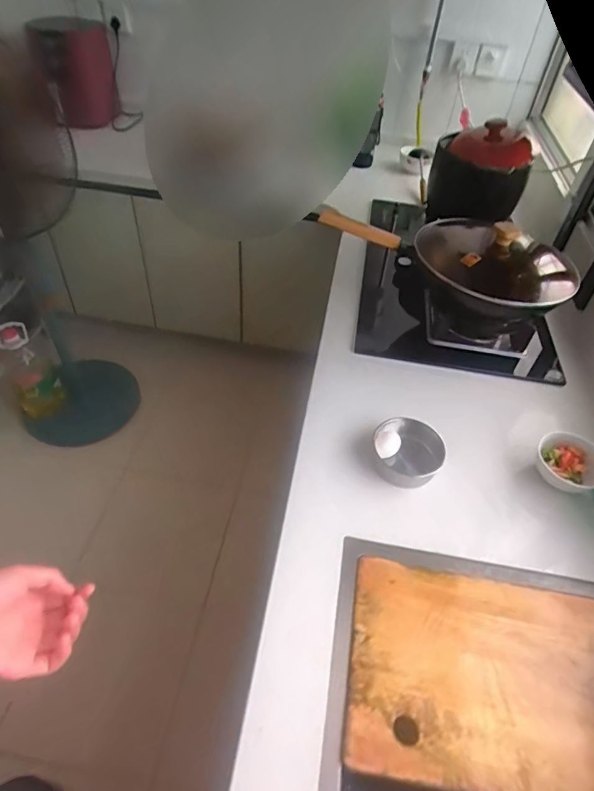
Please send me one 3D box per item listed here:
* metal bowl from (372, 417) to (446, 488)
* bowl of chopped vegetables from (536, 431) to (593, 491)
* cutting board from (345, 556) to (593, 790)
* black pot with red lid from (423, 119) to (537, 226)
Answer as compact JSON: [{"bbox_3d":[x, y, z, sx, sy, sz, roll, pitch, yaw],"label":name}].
[{"bbox_3d":[0.180,0.094,0.792,0.115,0.057,0.105,3,47,-3],"label":"metal bowl"},{"bbox_3d":[0.461,0.114,0.810,0.109,0.053,0.101,3,47,-3],"label":"bowl of chopped vegetables"},{"bbox_3d":[0.243,0.350,0.592,0.343,0.012,0.246,10,47,4],"label":"cutting board"},{"bbox_3d":[0.472,-0.578,1.240,0.239,0.195,0.254,15,47,9],"label":"black pot with red lid"}]

